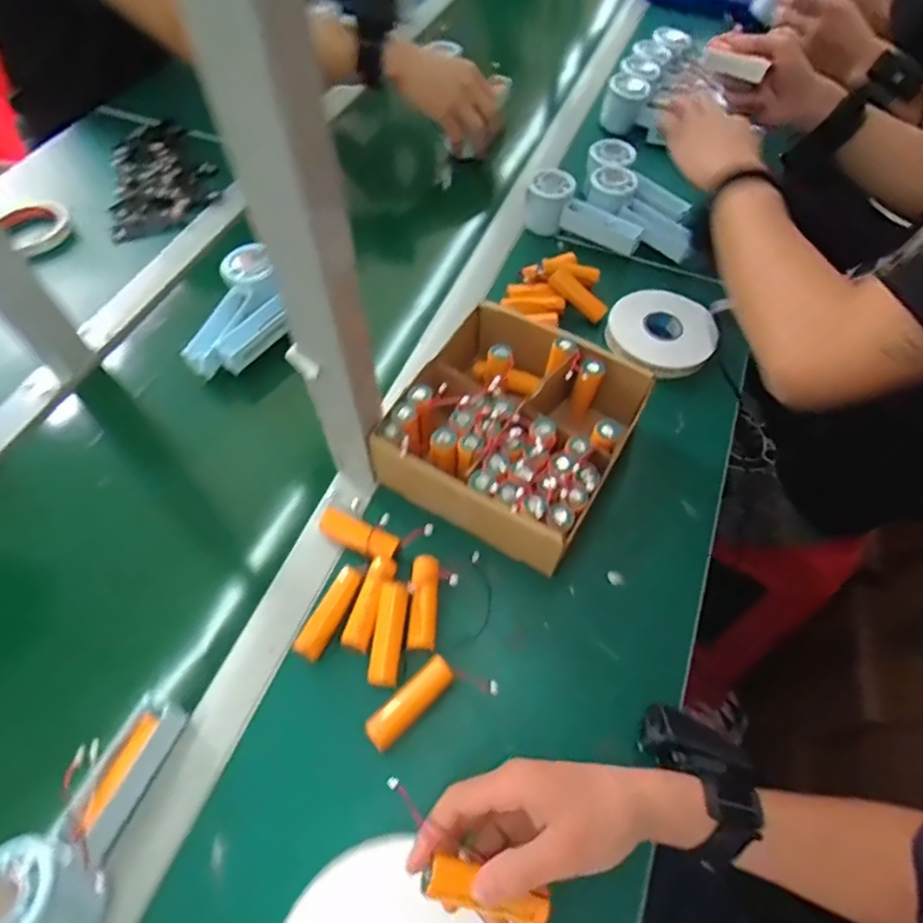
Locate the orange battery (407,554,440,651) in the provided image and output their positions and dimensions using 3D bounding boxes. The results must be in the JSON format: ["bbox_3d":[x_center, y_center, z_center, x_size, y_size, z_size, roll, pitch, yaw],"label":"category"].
[{"bbox_3d":[-0.030,0.112,0.459,0.022,0.013,0.075,2,60,-1],"label":"orange battery"}]

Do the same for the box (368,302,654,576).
[{"bbox_3d":[0.048,-0.031,0.513,0.178,0.076,0.195,28,63,13],"label":"box"}]

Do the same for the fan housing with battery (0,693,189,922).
[{"bbox_3d":[-0.237,0.231,0.369,0.063,0.050,0.152,17,47,10],"label":"fan housing with battery"}]

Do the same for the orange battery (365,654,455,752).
[{"bbox_3d":[-0.037,0.177,0.422,0.073,0.016,0.023,-38,68,-21],"label":"orange battery"}]

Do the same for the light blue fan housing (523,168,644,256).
[{"bbox_3d":[0.149,-0.300,0.703,0.150,0.062,0.049,29,63,2],"label":"light blue fan housing"}]

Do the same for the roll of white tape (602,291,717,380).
[{"bbox_3d":[0.213,-0.140,0.610,0.109,0.021,0.104,1,60,-2],"label":"roll of white tape"}]

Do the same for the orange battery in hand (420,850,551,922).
[{"bbox_3d":[0.012,0.246,0.328,0.071,0.025,0.021,27,62,-3],"label":"orange battery in hand"}]

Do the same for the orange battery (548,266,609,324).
[{"bbox_3d":[0.128,-0.183,0.629,0.071,0.019,0.017,42,66,-3],"label":"orange battery"}]

